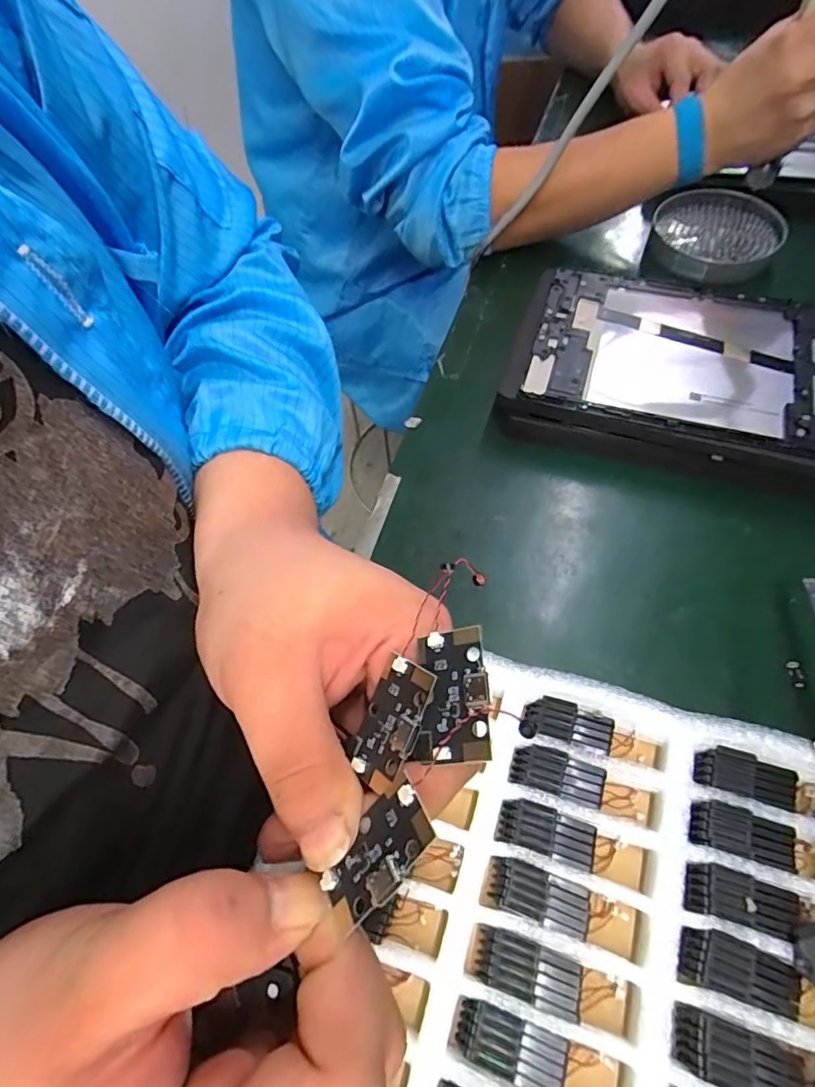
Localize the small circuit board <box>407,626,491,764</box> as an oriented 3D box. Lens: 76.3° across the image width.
[{"bbox_3d":[0.012,0.041,0.143,0.021,0.004,0.035,-10,61,25],"label":"small circuit board"}]

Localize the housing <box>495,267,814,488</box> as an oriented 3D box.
[{"bbox_3d":[0.211,-0.134,0.398,0.252,0.052,0.176,15,64,11],"label":"housing"}]

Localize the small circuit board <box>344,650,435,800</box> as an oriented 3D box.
[{"bbox_3d":[-0.005,0.051,0.148,0.022,0.004,0.035,20,84,48],"label":"small circuit board"}]

